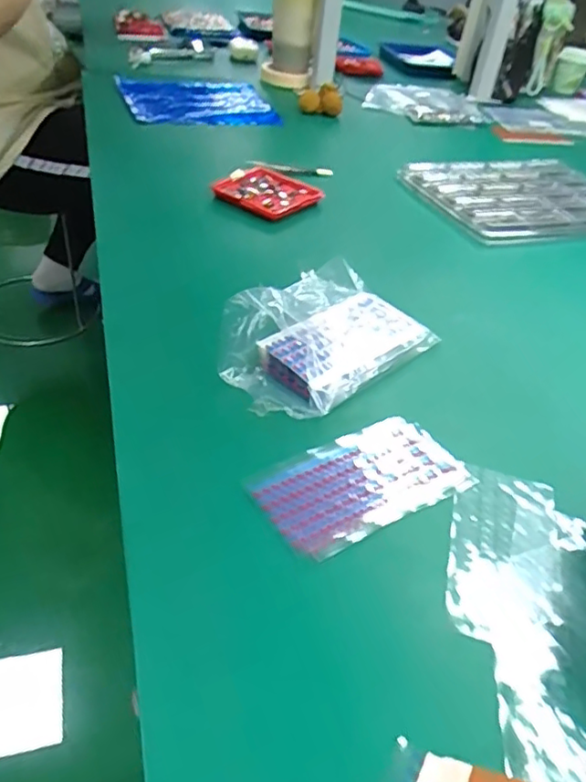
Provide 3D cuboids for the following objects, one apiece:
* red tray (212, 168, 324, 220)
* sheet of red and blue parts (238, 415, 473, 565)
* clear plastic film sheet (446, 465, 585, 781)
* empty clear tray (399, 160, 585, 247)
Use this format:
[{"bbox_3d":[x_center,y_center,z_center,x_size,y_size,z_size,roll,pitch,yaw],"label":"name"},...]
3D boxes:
[{"bbox_3d":[-0.031,-0.236,0.720,0.100,0.014,0.109,33,46,27],"label":"red tray"},{"bbox_3d":[0.045,0.056,0.385,0.139,0.008,0.071,-19,47,-28],"label":"sheet of red and blue parts"},{"bbox_3d":[0.128,0.119,0.331,0.084,0.008,0.198,13,40,6],"label":"clear plastic film sheet"},{"bbox_3d":[0.304,-0.251,0.785,0.283,0.017,0.223,-10,43,-20],"label":"empty clear tray"}]

